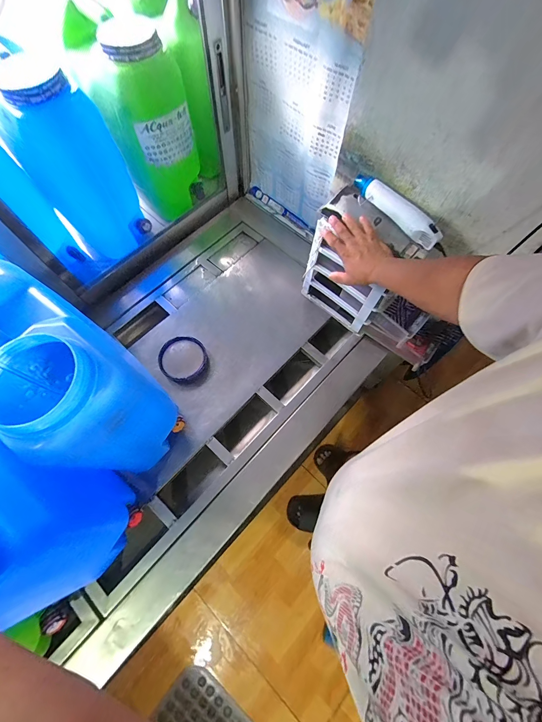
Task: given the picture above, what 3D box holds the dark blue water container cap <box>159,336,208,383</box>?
[{"bbox_3d":[-0.226,-0.006,0.790,0.120,0.028,0.120,32,72,12],"label":"dark blue water container cap"}]

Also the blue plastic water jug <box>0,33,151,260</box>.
[{"bbox_3d":[-0.482,-0.488,0.759,0.208,0.394,0.240,-30,71,-11],"label":"blue plastic water jug"}]

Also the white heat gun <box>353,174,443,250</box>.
[{"bbox_3d":[0.260,-0.319,0.646,0.043,0.044,0.229,-41,74,-15],"label":"white heat gun"}]

